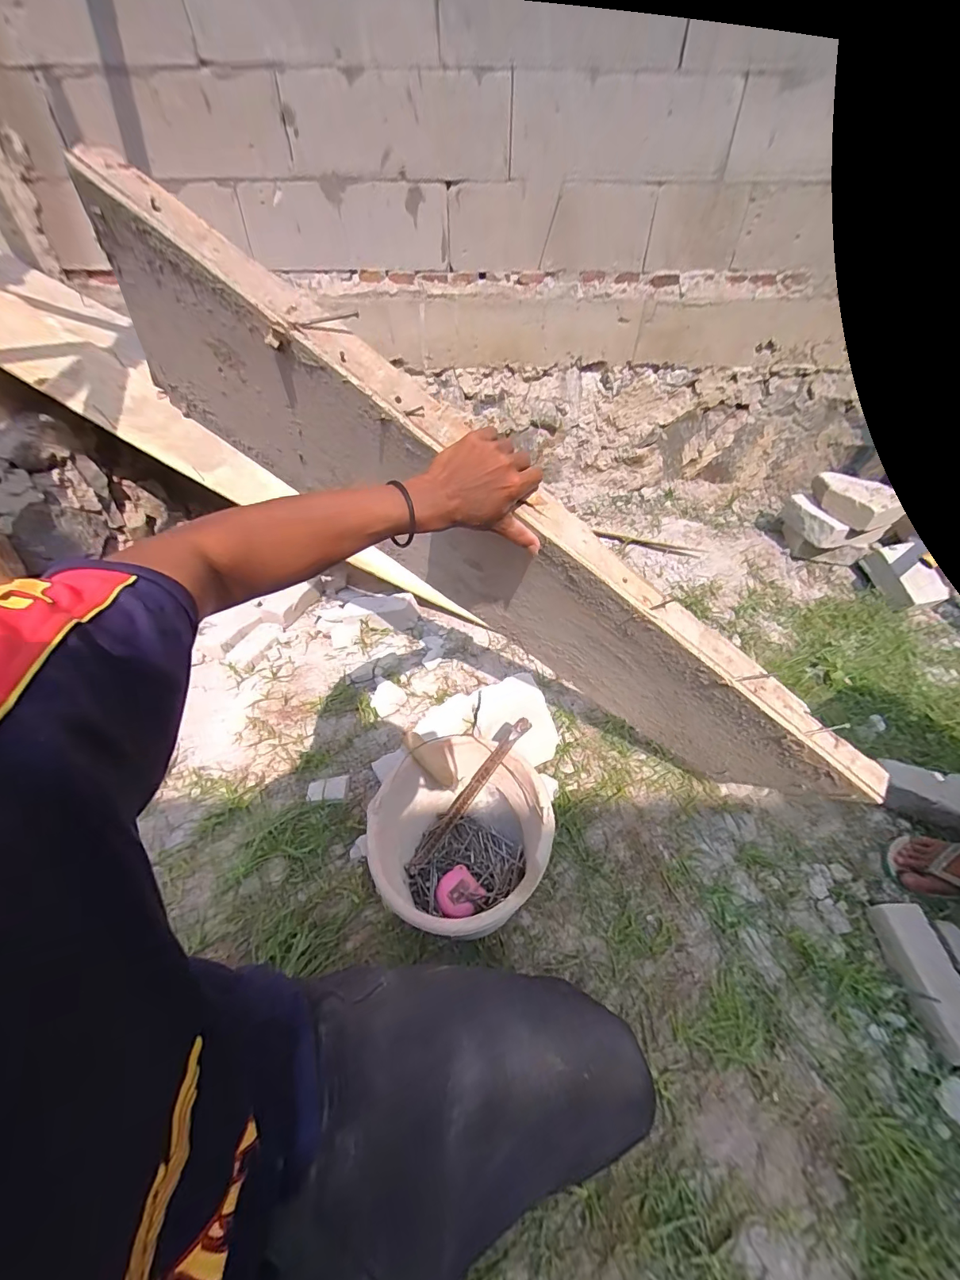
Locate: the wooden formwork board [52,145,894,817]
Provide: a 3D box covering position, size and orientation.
[{"bbox_3d":[0.050,-0.079,0.634,1.060,0.315,0.045,35,69,-14],"label":"wooden formwork board"}]

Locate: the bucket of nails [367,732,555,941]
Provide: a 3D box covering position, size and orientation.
[{"bbox_3d":[-0.028,0.305,0.727,0.259,0.177,0.264,0,44,0],"label":"bucket of nails"}]

